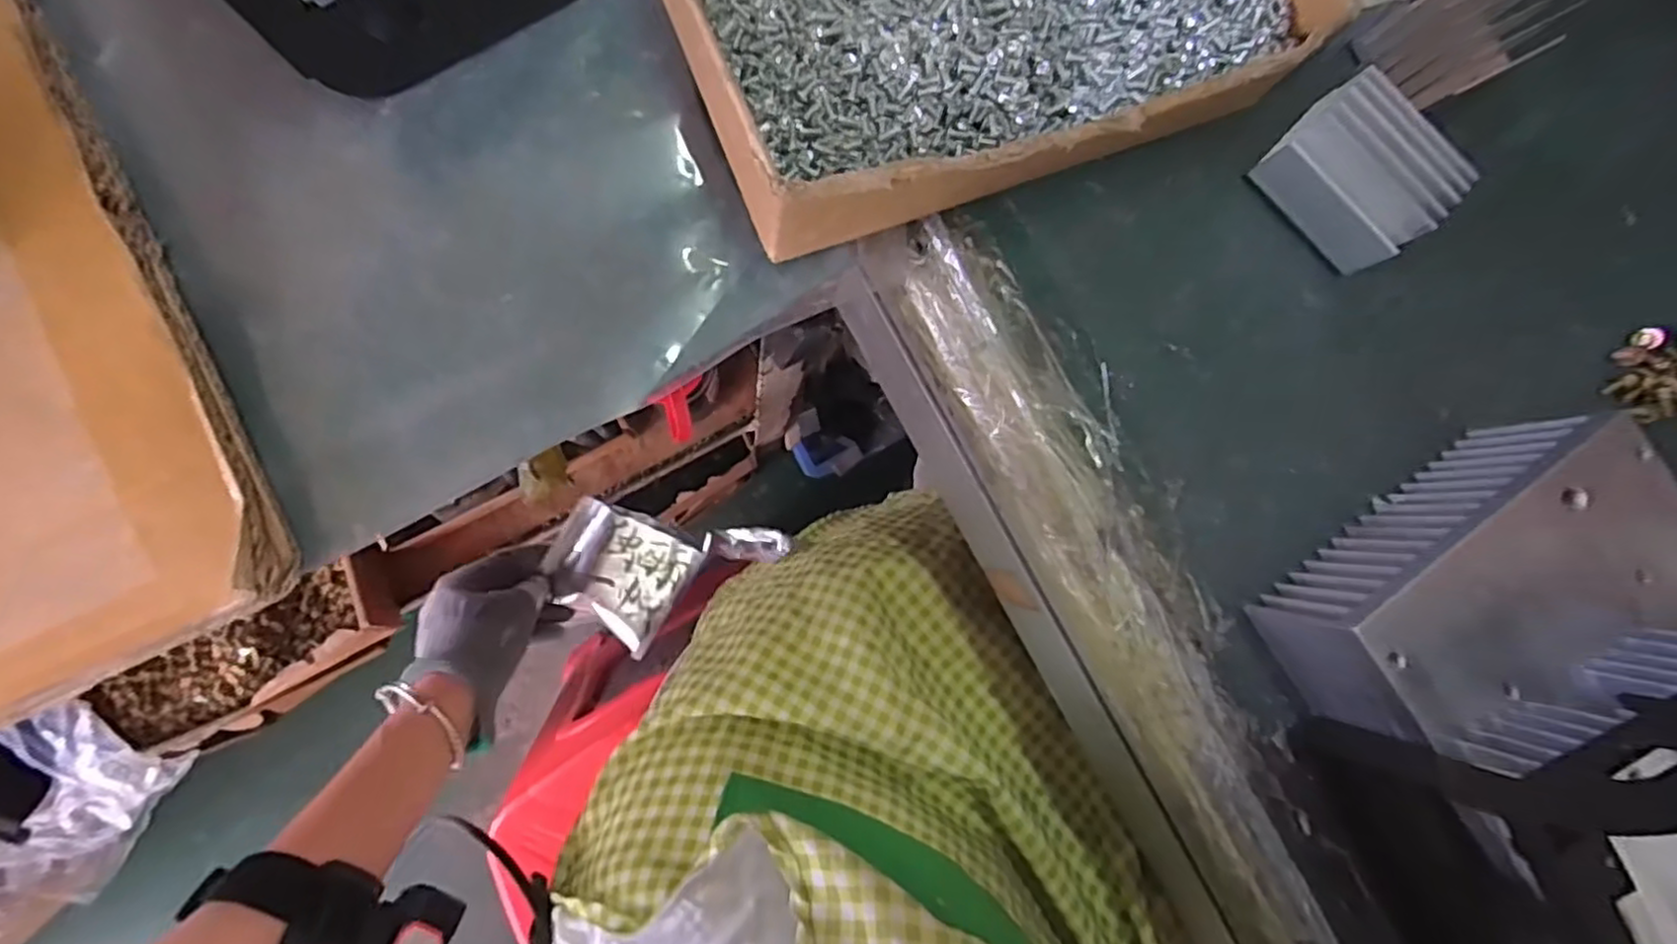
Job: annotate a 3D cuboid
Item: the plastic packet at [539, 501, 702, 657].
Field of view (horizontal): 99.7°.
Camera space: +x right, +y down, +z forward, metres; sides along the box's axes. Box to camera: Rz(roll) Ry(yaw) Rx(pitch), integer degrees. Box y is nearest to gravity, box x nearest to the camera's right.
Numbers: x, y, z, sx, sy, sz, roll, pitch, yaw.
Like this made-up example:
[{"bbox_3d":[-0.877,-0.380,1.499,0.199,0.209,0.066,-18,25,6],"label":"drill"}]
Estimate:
[{"bbox_3d":[-0.150,0.066,0.480,0.091,0.018,0.077,32,81,-4],"label":"plastic packet"}]

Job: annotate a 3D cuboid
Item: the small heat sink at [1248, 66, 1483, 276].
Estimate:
[{"bbox_3d":[0.189,-0.108,0.259,0.038,0.035,0.057,-42,91,-8],"label":"small heat sink"}]

